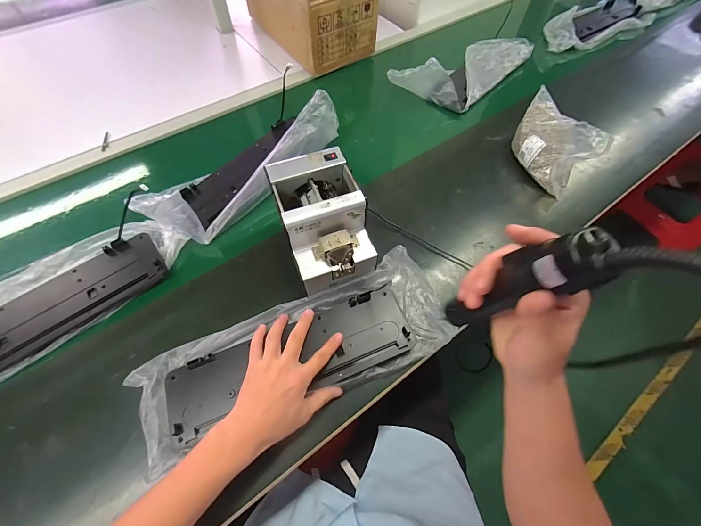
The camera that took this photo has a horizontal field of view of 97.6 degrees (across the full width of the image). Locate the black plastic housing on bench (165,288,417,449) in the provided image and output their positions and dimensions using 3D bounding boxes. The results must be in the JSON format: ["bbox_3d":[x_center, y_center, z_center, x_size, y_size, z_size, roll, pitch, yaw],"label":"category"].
[{"bbox_3d":[-0.083,0.140,0.461,0.359,0.023,0.111,-17,63,-10],"label":"black plastic housing on bench"}]

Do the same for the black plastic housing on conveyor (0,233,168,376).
[{"bbox_3d":[-0.483,0.079,0.489,0.355,0.019,0.108,-36,69,-19],"label":"black plastic housing on conveyor"}]

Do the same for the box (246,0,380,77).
[{"bbox_3d":[-0.125,-0.755,0.844,0.226,0.272,0.392,-28,66,-16],"label":"box"}]

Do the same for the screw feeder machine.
[{"bbox_3d":[-0.044,-0.069,0.500,0.122,0.123,0.174,-17,64,-11],"label":"screw feeder machine"}]

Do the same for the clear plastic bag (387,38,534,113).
[{"bbox_3d":[0.302,-0.538,0.824,0.368,0.116,0.203,-38,69,-20],"label":"clear plastic bag"}]

